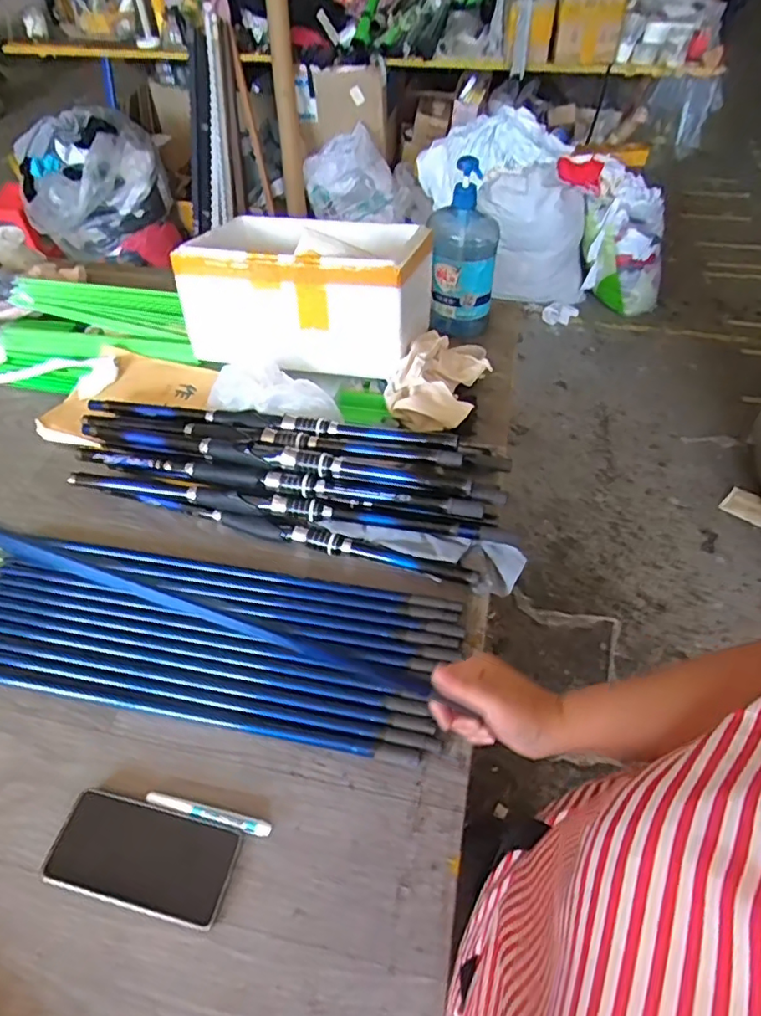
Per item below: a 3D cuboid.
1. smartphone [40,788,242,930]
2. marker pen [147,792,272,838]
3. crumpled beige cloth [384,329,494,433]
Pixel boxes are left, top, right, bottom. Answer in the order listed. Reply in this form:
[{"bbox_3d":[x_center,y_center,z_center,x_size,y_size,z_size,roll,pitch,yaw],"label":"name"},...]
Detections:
[{"bbox_3d":[-0.209,0.306,0.509,0.156,0.009,0.075,14,49,5],"label":"smartphone"},{"bbox_3d":[-0.159,0.282,0.531,0.121,0.008,0.013,9,51,10],"label":"marker pen"},{"bbox_3d":[0.095,-0.211,0.853,0.116,0.084,0.213,17,53,15],"label":"crumpled beige cloth"}]

